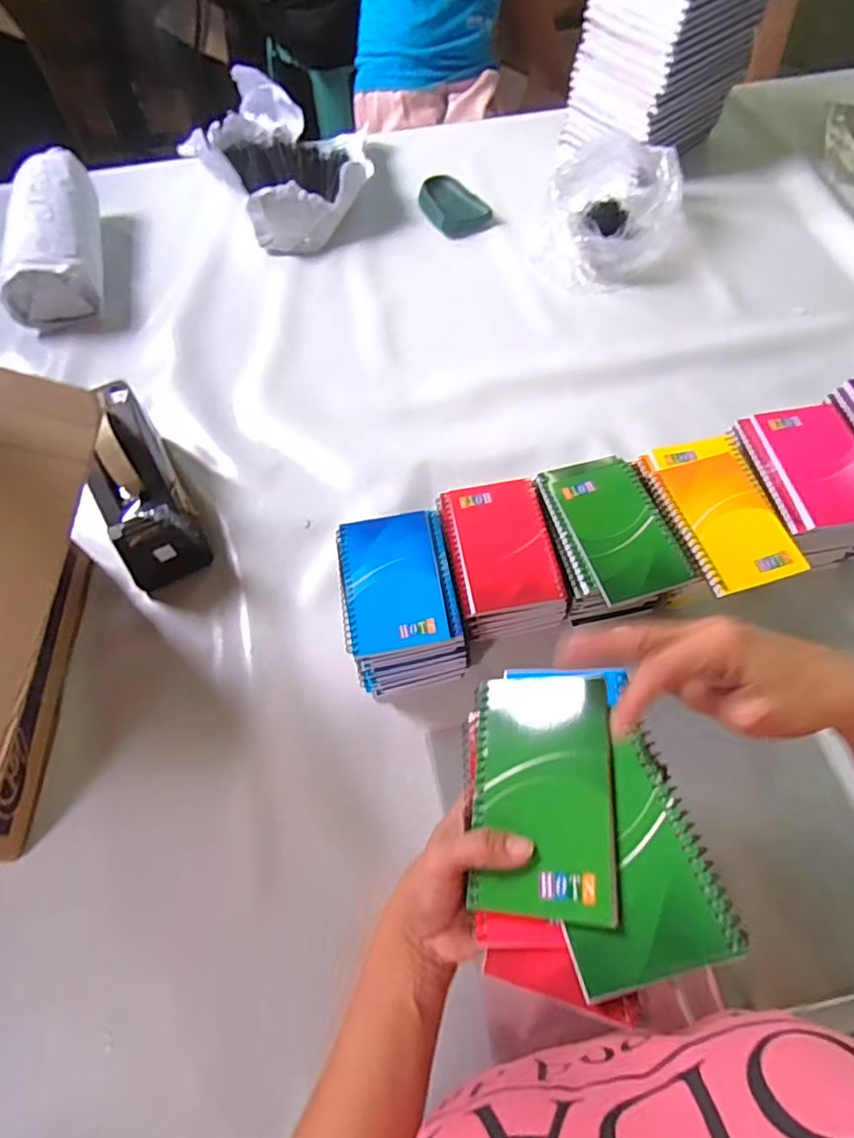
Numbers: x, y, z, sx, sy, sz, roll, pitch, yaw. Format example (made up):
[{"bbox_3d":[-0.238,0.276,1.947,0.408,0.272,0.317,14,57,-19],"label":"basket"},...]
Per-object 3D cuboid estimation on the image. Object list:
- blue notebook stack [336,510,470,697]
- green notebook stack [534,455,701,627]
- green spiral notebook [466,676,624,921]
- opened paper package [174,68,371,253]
[{"bbox_3d":[-0.024,0.031,0.541,0.098,0.078,0.143,-12,63,-3],"label":"blue notebook stack"},{"bbox_3d":[0.165,-0.022,0.558,0.101,0.083,0.154,-16,63,-5],"label":"green notebook stack"},{"bbox_3d":[0.066,0.131,0.343,0.082,0.007,0.126,-7,59,24],"label":"green spiral notebook"},{"bbox_3d":[-0.206,-0.597,0.860,0.226,0.107,0.286,-32,66,-13],"label":"opened paper package"}]

